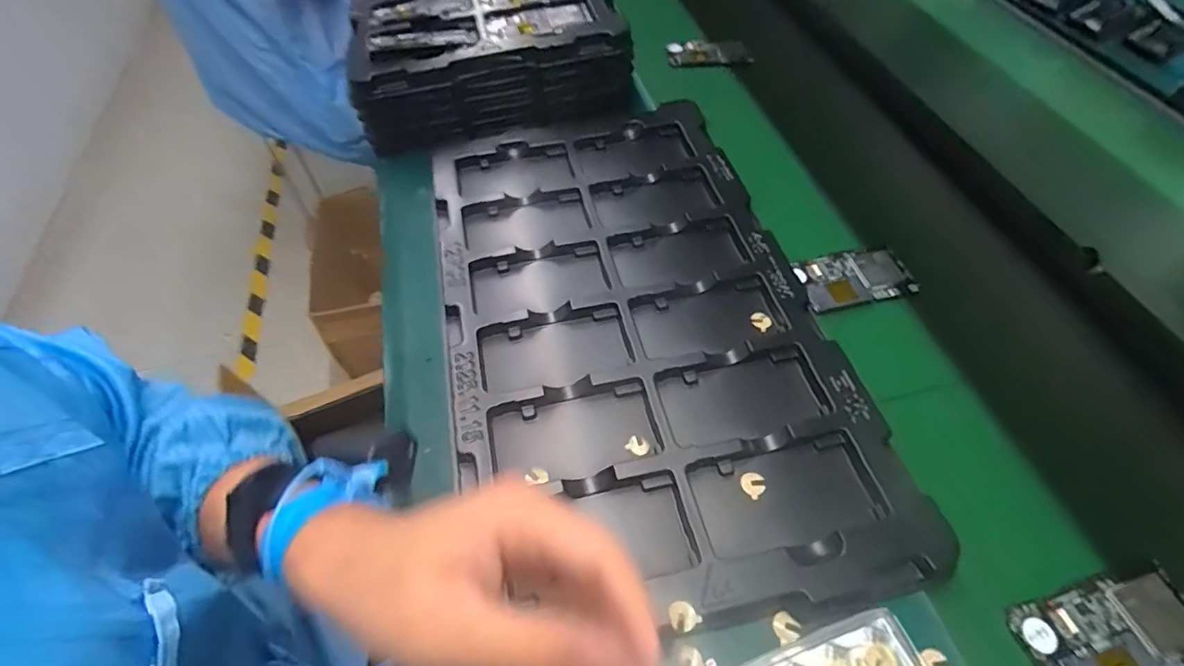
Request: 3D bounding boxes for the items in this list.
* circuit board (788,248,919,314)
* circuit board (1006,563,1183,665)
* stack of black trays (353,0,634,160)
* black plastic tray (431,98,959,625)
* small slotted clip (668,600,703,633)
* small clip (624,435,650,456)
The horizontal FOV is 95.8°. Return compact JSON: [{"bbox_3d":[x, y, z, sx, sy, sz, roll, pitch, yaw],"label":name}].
[{"bbox_3d":[0.261,-0.055,0.534,0.104,0.010,0.059,-11,69,3],"label":"circuit board"},{"bbox_3d":[0.349,0.202,0.355,0.123,0.007,0.064,-13,55,-8],"label":"circuit board"},{"bbox_3d":[-0.176,-0.508,0.794,0.327,0.092,0.577,-12,55,-7],"label":"stack of black trays"},{"bbox_3d":[0.033,-0.026,0.510,0.330,0.028,0.538,-10,55,-6],"label":"black plastic tray"},{"bbox_3d":[0.058,0.182,0.343,0.017,0.005,0.018,-1,55,1],"label":"small slotted clip"},{"bbox_3d":[0.037,0.092,0.433,0.018,0.004,0.015,31,61,21],"label":"small clip"}]

